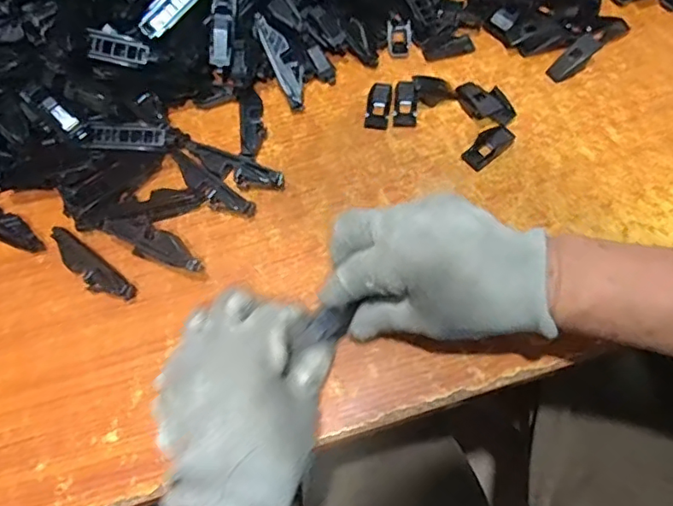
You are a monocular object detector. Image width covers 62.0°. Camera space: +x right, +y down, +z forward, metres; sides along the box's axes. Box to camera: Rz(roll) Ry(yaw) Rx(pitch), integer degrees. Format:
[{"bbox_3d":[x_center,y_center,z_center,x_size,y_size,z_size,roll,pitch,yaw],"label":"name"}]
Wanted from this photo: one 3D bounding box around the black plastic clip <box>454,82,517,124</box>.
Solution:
[{"bbox_3d":[0.114,-0.116,0.432,0.046,0.017,0.024,40,75,18],"label":"black plastic clip"}]

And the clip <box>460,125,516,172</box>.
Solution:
[{"bbox_3d":[0.114,-0.081,0.420,0.041,0.007,0.020,-40,70,-13],"label":"clip"}]

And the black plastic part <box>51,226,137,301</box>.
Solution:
[{"bbox_3d":[-0.174,0.009,0.393,0.076,0.015,0.020,35,73,17],"label":"black plastic part"}]

